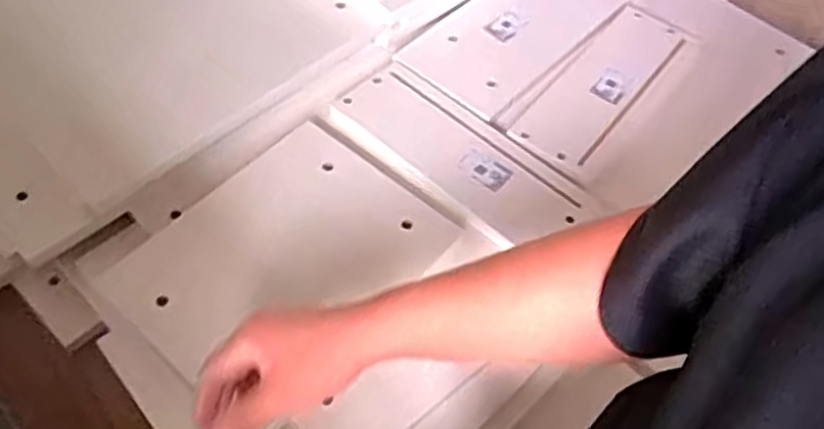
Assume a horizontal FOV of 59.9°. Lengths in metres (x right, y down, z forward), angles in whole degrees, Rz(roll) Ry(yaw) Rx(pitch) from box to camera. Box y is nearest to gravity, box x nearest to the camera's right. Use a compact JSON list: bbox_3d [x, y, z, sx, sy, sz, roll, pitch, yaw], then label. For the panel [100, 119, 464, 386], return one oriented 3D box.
[{"bbox_3d":[-0.126,0.038,0.719,0.222,0.016,0.288,35,59,20],"label":"panel"}]

